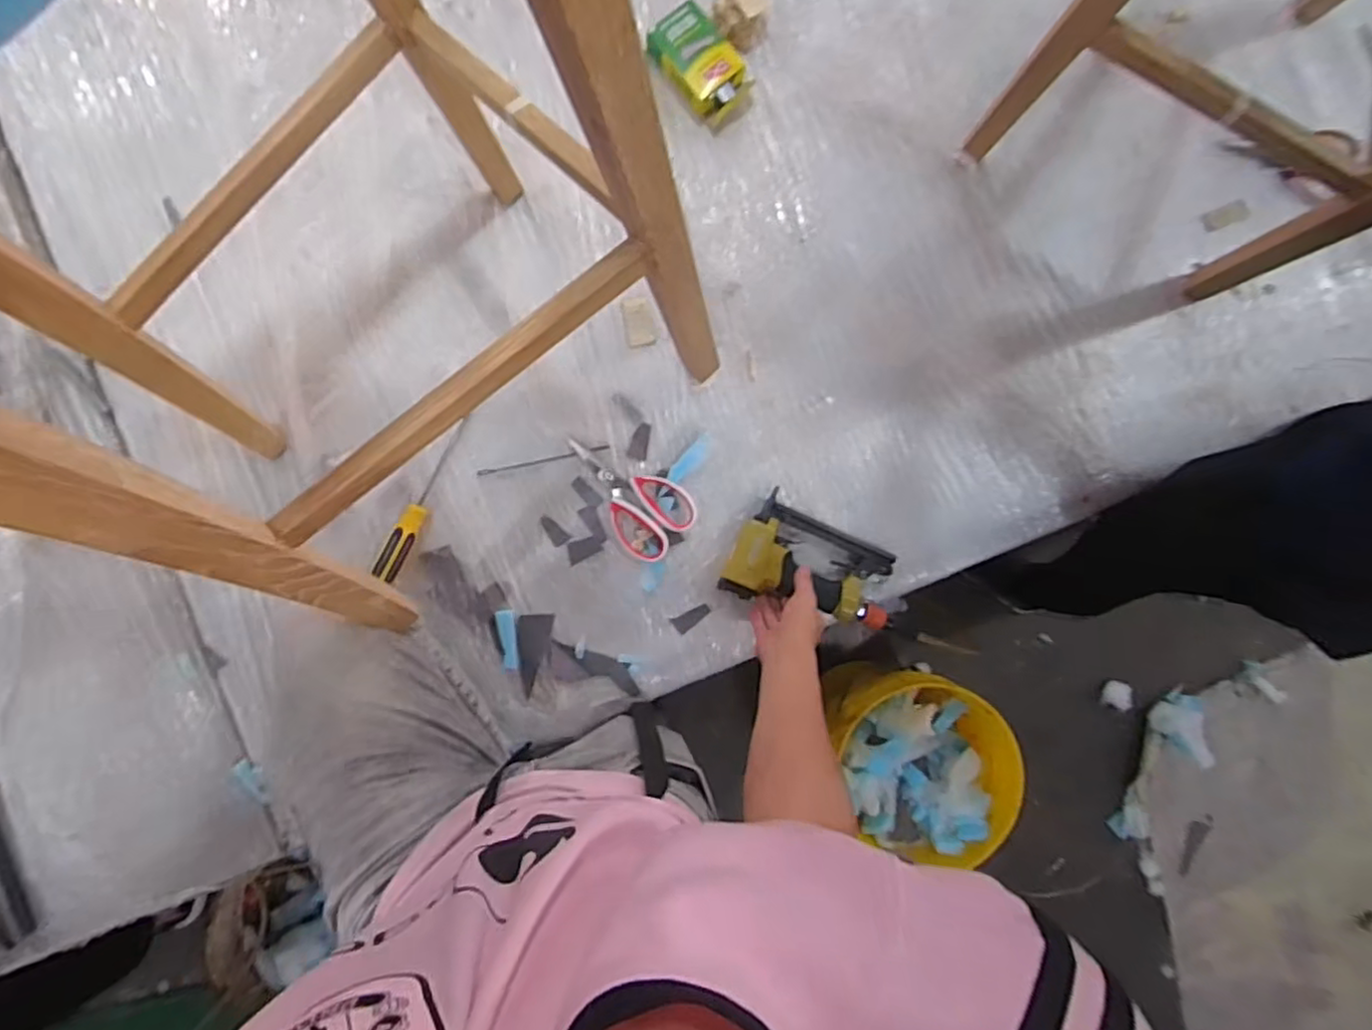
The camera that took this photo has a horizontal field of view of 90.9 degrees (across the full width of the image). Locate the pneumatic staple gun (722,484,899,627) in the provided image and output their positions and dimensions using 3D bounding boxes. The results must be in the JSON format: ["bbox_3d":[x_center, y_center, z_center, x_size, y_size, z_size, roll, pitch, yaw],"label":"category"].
[{"bbox_3d":[0.161,0.066,0.839,0.213,0.041,0.120,19,87,-4],"label":"pneumatic staple gun"}]

